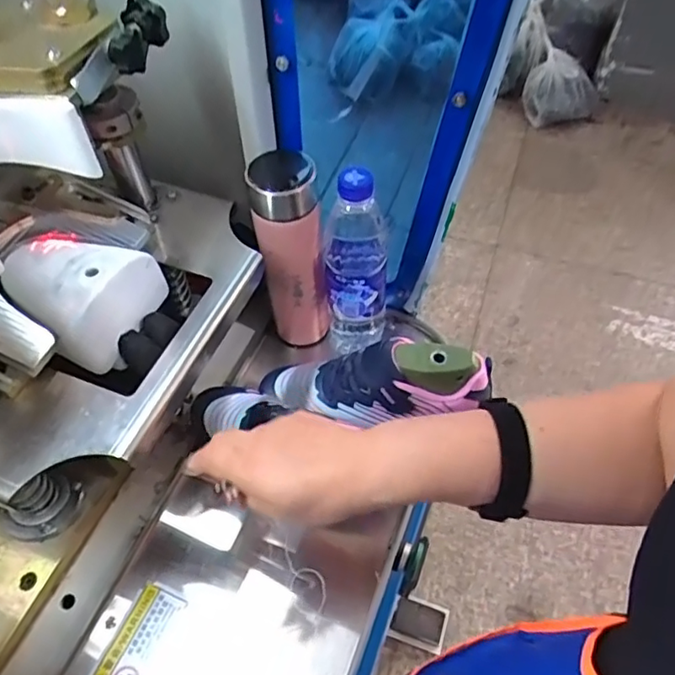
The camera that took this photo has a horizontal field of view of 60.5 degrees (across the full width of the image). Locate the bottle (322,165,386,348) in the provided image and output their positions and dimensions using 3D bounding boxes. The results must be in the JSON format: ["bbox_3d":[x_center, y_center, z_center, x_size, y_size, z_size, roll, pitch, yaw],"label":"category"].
[{"bbox_3d":[0.020,-0.071,0.595,0.068,0.227,0.064,1,54,2],"label":"bottle"}]

